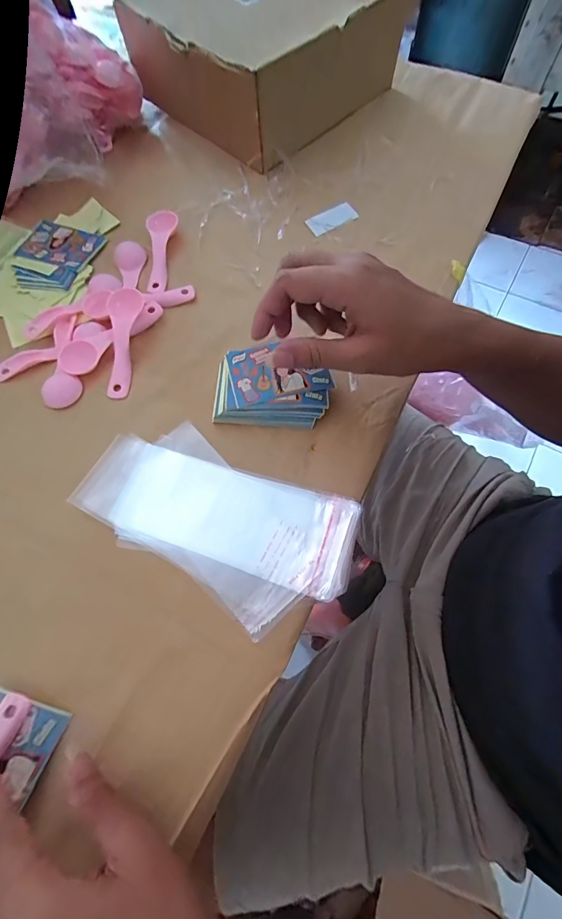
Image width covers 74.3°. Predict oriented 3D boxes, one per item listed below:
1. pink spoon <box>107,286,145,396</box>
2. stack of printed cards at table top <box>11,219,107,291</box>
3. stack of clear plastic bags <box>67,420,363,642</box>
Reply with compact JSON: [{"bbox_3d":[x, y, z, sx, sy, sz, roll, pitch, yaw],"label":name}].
[{"bbox_3d":[-0.157,-0.114,0.366,0.030,0.010,0.113,-1,80,2],"label":"pink spoon"},{"bbox_3d":[-0.261,-0.232,0.421,0.090,0.006,0.098,18,70,10],"label":"stack of printed cards at table top"},{"bbox_3d":[-0.054,0.044,0.301,0.221,0.013,0.111,26,71,12],"label":"stack of clear plastic bags"}]

